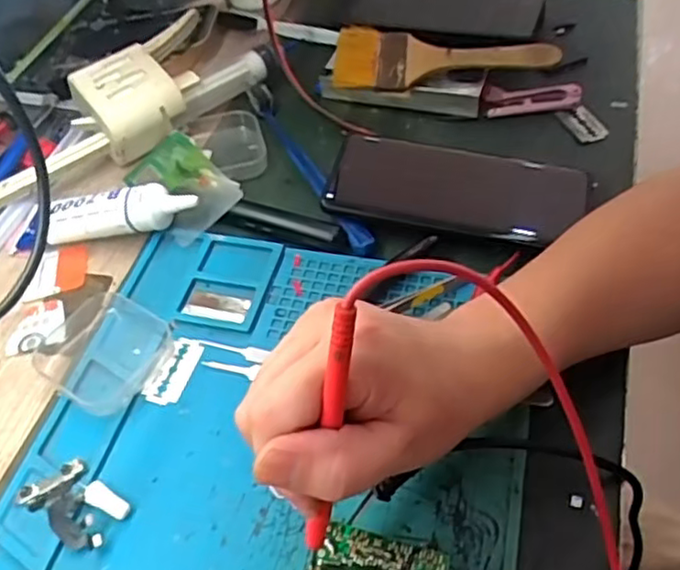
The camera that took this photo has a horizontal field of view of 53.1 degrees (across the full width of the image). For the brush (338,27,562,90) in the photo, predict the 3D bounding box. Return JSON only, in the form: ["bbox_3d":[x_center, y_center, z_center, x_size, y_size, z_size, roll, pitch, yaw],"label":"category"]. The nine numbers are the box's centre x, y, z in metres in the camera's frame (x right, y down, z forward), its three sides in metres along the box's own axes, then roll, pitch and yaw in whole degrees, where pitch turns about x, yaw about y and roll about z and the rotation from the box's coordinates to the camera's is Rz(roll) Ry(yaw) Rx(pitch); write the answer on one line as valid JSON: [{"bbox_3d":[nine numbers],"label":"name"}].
[{"bbox_3d":[0.079,-0.169,0.514,0.161,0.025,0.058,3,50,7],"label":"brush"}]

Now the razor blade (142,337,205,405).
[{"bbox_3d":[-0.094,0.048,0.382,0.022,0.004,0.041,12,58,18],"label":"razor blade"}]

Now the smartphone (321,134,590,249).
[{"bbox_3d":[0.074,-0.062,0.440,0.159,0.011,0.078,15,56,10],"label":"smartphone"}]

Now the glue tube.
[{"bbox_3d":[-0.158,-0.046,0.445,0.134,0.024,0.025,-9,49,15],"label":"glue tube"}]

